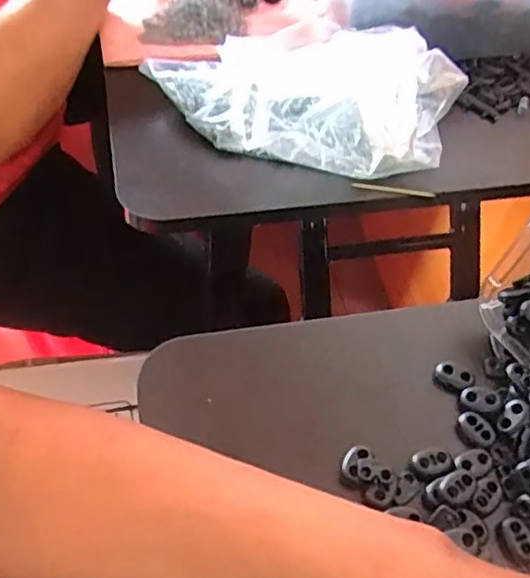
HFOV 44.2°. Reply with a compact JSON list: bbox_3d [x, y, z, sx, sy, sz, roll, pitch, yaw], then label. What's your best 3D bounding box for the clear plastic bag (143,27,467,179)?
[{"bbox_3d":[0.025,-0.145,0.476,0.221,0.064,0.106,14,54,5],"label":"clear plastic bag"}]

